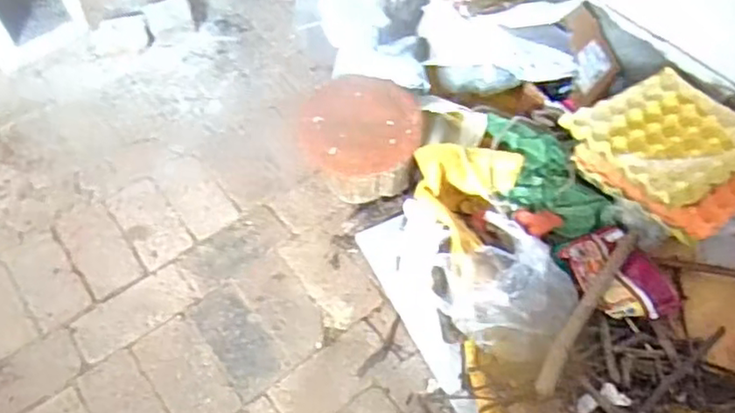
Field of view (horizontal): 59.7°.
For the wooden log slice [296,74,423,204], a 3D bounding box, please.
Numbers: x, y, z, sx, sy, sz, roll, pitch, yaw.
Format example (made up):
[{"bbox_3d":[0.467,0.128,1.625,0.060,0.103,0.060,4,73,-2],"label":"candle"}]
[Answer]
[{"bbox_3d":[-0.014,-0.135,1.383,0.247,0.181,0.232,-2,56,0],"label":"wooden log slice"}]

